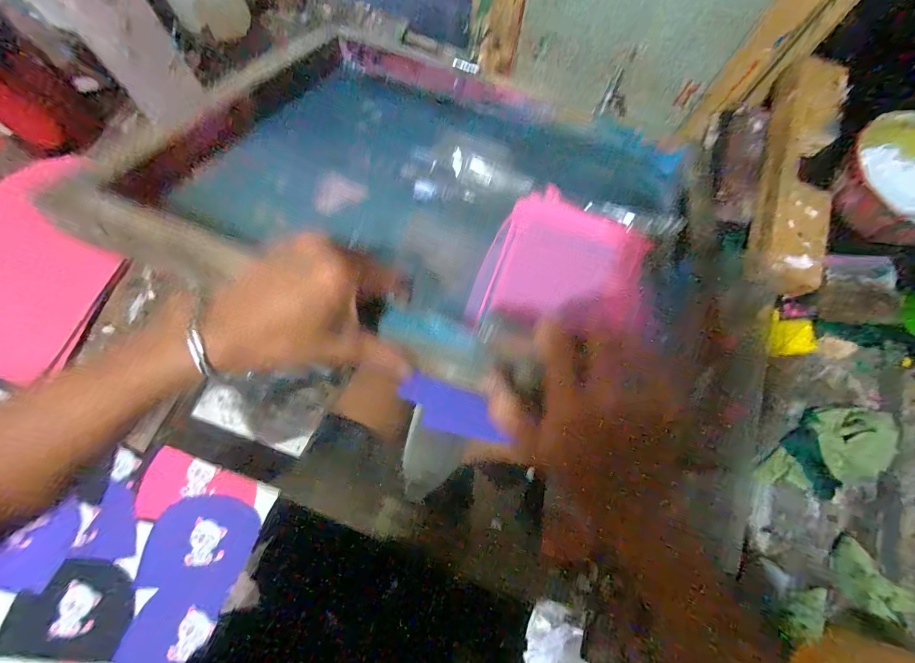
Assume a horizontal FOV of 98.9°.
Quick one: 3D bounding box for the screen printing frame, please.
[{"bbox_3d":[-0.001,-0.169,0.426,0.529,0.051,0.456,22,55,2],"label":"screen printing frame"}]

